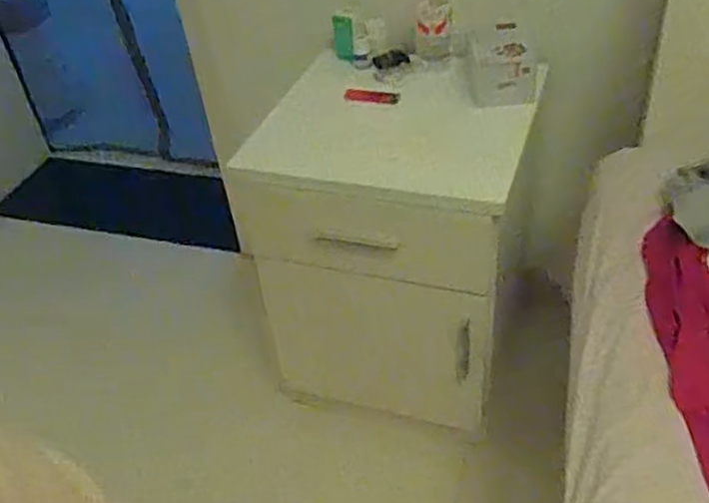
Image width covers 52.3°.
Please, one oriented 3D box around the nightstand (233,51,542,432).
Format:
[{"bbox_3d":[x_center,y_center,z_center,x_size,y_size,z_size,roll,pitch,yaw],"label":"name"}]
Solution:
[{"bbox_3d":[0.064,0.006,1.219,0.399,0.533,0.298,9,43,17],"label":"nightstand"}]

